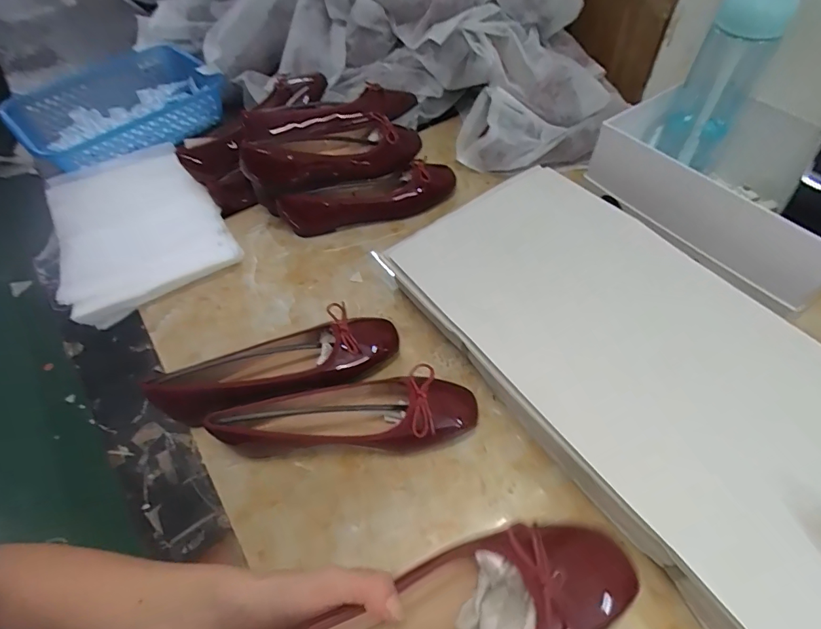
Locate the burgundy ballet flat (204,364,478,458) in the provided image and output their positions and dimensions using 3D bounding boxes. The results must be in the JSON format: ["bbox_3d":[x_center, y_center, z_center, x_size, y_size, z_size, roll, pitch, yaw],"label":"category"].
[{"bbox_3d":[-0.060,0.098,0.451,0.246,0.067,0.070,-2,54,2],"label":"burgundy ballet flat"}]

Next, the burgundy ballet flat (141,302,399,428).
[{"bbox_3d":[-0.139,0.060,0.483,0.251,0.069,0.079,-23,56,-13],"label":"burgundy ballet flat"}]

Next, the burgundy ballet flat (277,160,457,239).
[{"bbox_3d":[-0.057,-0.163,0.647,0.256,0.064,0.056,-16,55,-8],"label":"burgundy ballet flat"}]

